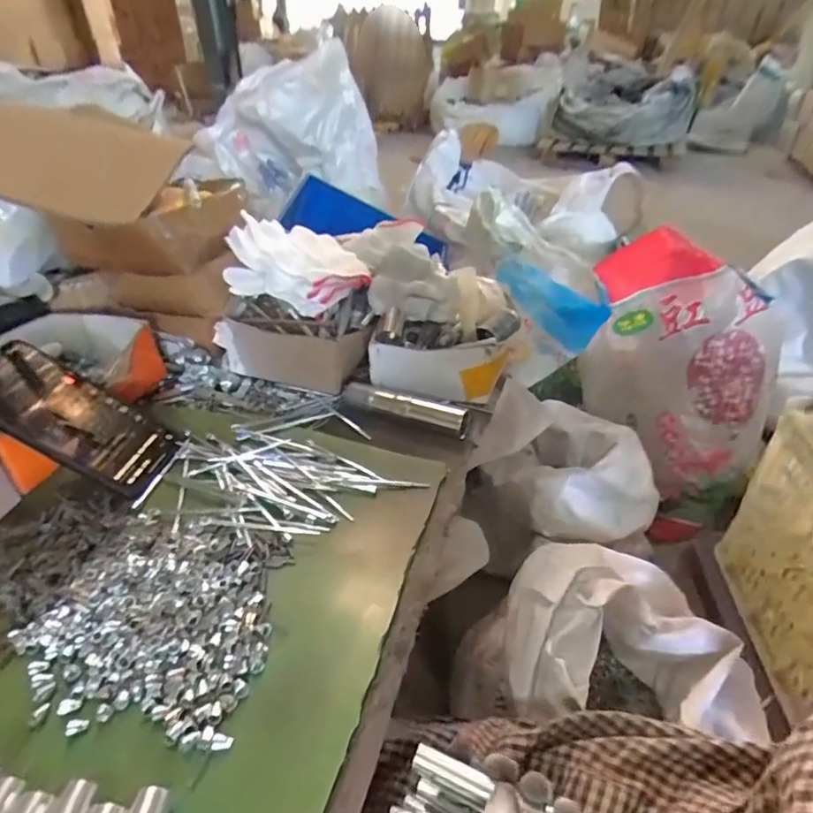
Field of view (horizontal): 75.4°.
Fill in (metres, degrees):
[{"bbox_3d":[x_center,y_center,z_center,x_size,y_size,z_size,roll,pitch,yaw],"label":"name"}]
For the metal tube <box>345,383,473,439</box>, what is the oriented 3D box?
[{"bbox_3d":[-0.002,0.002,0.506,0.125,0.024,0.020,15,38,19],"label":"metal tube"}]

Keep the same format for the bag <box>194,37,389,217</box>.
[{"bbox_3d":[-0.345,-0.841,1.622,0.455,0.429,0.323,11,37,14],"label":"bag"}]

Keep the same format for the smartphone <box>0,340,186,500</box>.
[{"bbox_3d":[-0.271,0.010,0.431,0.158,0.015,0.077,34,34,-14],"label":"smartphone"}]

